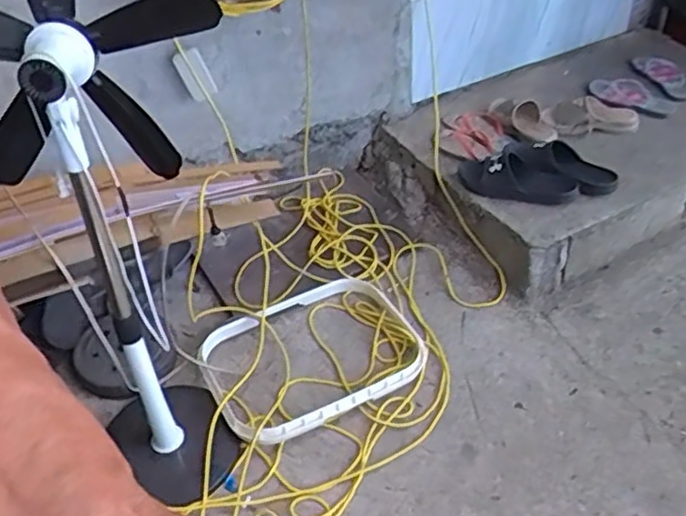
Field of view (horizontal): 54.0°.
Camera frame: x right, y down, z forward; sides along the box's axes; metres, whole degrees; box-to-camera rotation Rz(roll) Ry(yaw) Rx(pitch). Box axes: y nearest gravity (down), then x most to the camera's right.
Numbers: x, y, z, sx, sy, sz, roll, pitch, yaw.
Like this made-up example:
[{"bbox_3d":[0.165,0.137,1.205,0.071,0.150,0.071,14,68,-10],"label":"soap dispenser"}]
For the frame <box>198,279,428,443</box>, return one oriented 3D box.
[{"bbox_3d":[-0.061,0.205,1.455,0.448,0.042,0.344,-24,44,-21],"label":"frame"}]

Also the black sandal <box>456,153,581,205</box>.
[{"bbox_3d":[0.409,-0.193,1.597,0.286,0.070,0.118,12,43,19],"label":"black sandal"}]

